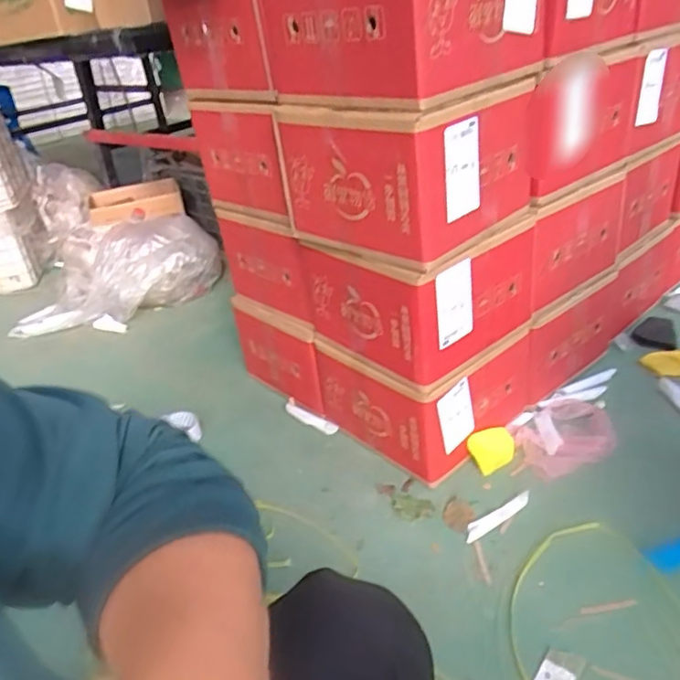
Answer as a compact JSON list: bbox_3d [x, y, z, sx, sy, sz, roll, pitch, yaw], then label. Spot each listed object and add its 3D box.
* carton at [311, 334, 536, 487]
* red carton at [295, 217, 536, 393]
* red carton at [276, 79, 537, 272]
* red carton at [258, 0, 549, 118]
[{"bbox_3d":[0.155,0.074,1.156,0.280,0.199,0.293,-29,37,-31],"label":"carton"},{"bbox_3d":[0.135,-0.106,1.054,0.276,0.200,0.288,-29,37,-31],"label":"red carton"},{"bbox_3d":[0.097,-0.280,0.944,0.268,0.196,0.296,-32,39,-34],"label":"red carton"},{"bbox_3d":[0.086,-0.448,0.822,0.271,0.195,0.311,-29,37,-31],"label":"red carton"}]

